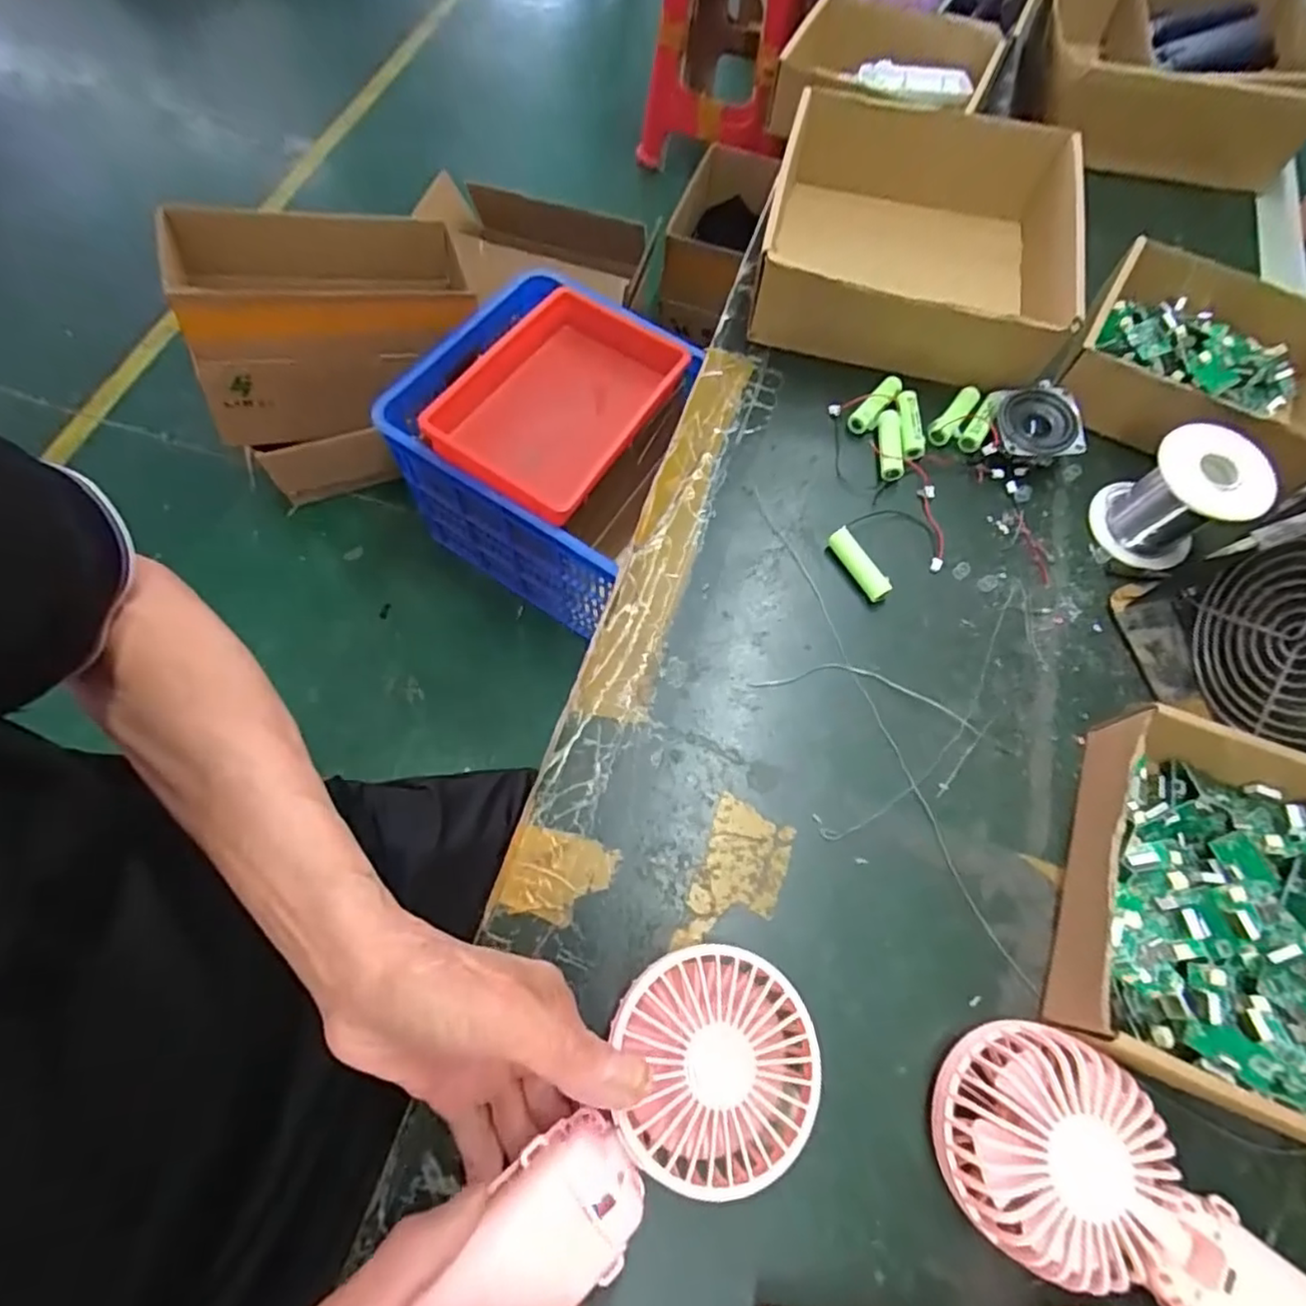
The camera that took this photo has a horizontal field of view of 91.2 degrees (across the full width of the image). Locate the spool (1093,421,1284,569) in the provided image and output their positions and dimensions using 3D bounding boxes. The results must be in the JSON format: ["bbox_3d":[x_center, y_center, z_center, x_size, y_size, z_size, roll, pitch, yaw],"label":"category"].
[{"bbox_3d":[0.332,-0.098,0.396,0.068,0.069,0.062,0,67,-1],"label":"spool"}]

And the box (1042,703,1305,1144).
[{"bbox_3d":[0.281,0.124,0.310,0.146,0.053,0.179,20,68,7],"label":"box"}]

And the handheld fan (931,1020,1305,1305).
[{"bbox_3d":[0.207,0.245,0.265,0.188,0.045,0.088,40,72,14],"label":"handheld fan"}]

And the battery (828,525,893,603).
[{"bbox_3d":[0.127,-0.054,0.400,0.017,0.018,0.050,-29,71,-12],"label":"battery"}]

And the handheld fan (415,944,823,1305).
[{"bbox_3d":[-0.011,0.198,0.257,0.175,0.033,0.084,-31,71,-22],"label":"handheld fan"}]

